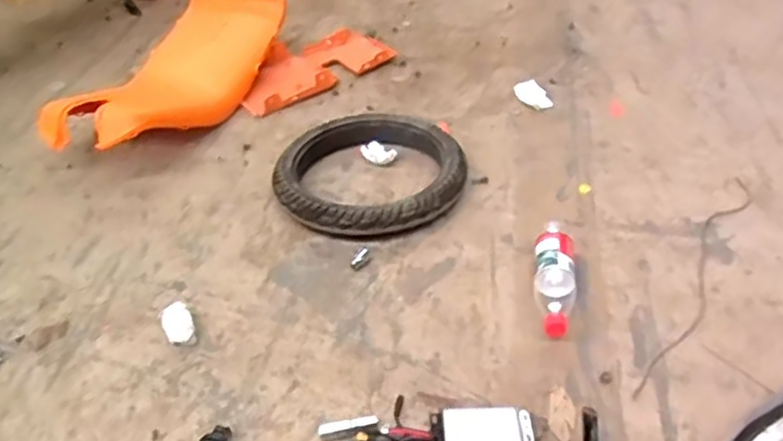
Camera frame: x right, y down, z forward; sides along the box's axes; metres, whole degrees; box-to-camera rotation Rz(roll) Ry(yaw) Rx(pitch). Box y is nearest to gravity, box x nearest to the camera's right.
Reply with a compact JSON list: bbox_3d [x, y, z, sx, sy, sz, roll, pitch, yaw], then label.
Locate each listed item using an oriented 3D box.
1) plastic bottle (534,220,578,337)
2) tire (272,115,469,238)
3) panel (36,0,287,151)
[{"bbox_3d":[0.261,0.089,1.111,0.067,0.062,0.230,2,39,7],"label":"plastic bottle"},{"bbox_3d":[-0.038,-0.086,1.344,0.343,0.066,0.349,-2,39,1],"label":"tire"},{"bbox_3d":[-0.486,-0.339,1.602,0.270,0.162,0.640,13,42,18],"label":"panel"}]

